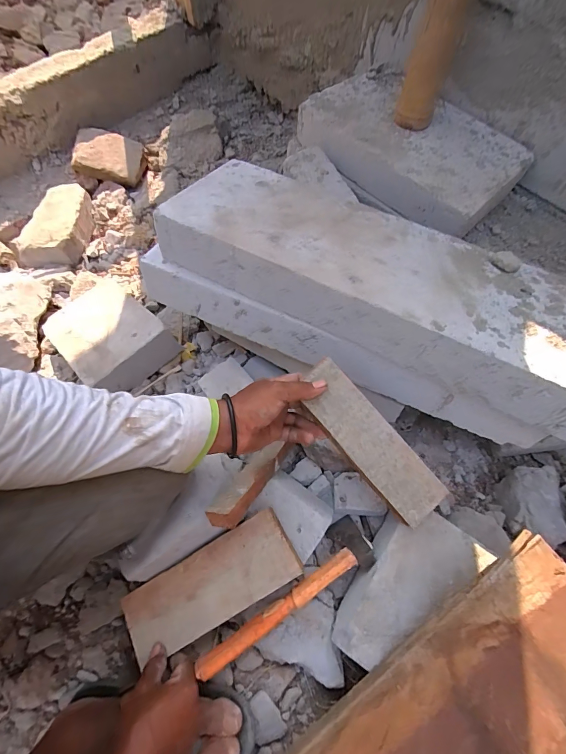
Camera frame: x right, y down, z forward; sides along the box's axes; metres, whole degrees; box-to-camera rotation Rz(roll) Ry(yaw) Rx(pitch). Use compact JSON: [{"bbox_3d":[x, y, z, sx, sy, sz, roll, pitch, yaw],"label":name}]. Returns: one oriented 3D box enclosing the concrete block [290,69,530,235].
[{"bbox_3d":[0.229,-0.428,0.674,0.383,0.077,0.226,41,73,14],"label":"concrete block"}]

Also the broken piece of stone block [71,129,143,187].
[{"bbox_3d":[-0.439,-0.557,0.902,0.152,0.066,0.111,5,68,0],"label":"broken piece of stone block"}]

